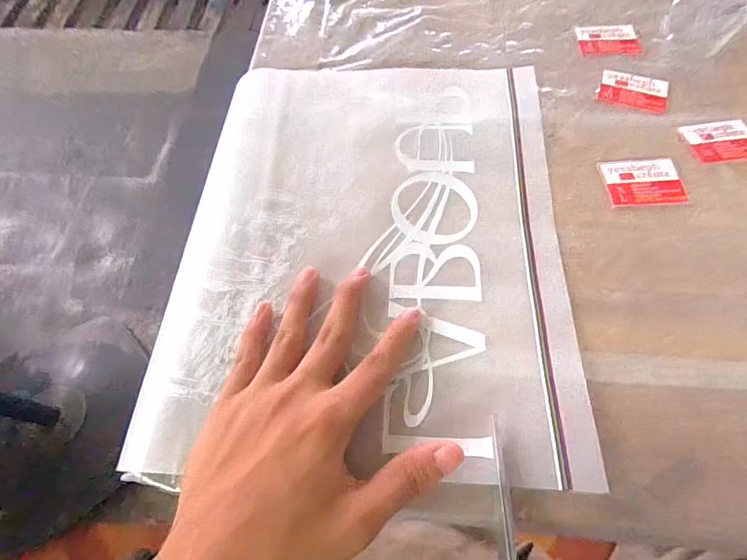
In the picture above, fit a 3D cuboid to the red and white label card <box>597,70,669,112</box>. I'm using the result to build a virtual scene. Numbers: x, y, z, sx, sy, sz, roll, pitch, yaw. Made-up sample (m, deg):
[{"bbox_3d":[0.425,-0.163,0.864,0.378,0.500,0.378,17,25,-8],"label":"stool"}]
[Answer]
[{"bbox_3d":[0.209,-0.152,0.347,0.053,0.004,0.039,14,65,9],"label":"red and white label card"}]

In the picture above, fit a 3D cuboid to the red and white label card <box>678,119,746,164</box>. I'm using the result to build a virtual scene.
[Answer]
[{"bbox_3d":[0.259,-0.104,0.320,0.054,0.004,0.038,-10,64,-6],"label":"red and white label card"}]

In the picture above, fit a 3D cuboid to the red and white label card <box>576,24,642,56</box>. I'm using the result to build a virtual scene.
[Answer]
[{"bbox_3d":[0.204,-0.210,0.376,0.051,0.004,0.042,3,63,4],"label":"red and white label card"}]

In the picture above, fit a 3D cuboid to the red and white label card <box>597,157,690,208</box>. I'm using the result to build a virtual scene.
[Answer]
[{"bbox_3d":[0.191,-0.070,0.305,0.053,0.004,0.039,-4,63,1],"label":"red and white label card"}]

